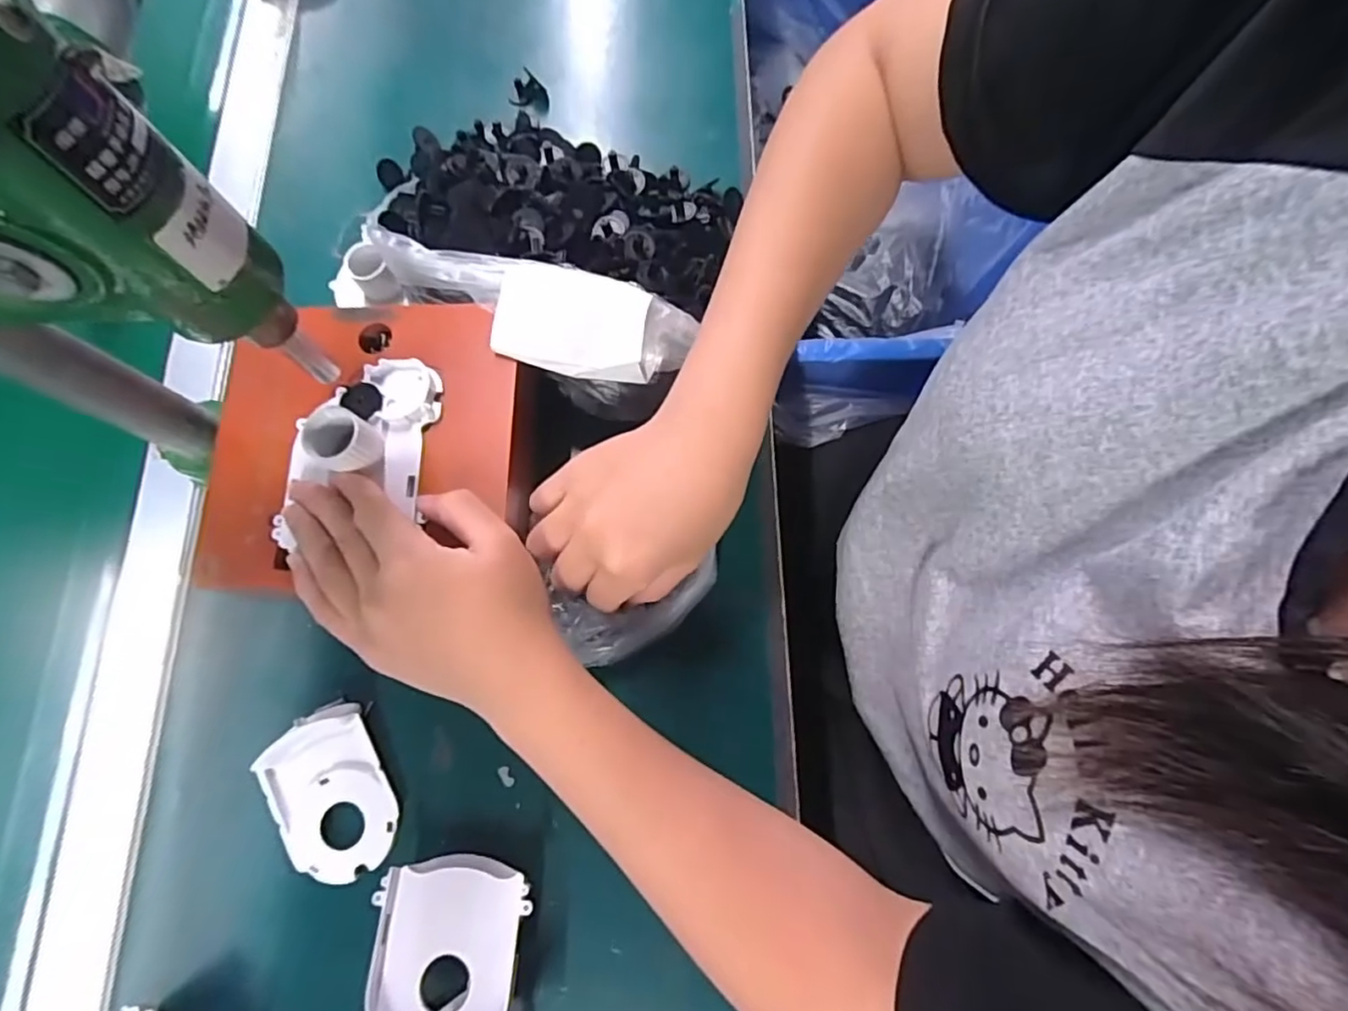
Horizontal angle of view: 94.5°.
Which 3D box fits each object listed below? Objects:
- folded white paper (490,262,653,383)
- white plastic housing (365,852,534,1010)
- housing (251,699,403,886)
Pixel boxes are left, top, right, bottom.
[{"bbox_3d":[-0.052,-0.094,0.323,0.079,0.015,0.052,14,93,3],"label":"folded white paper"},{"bbox_3d":[-0.109,0.213,0.296,0.070,0.032,0.079,11,75,3],"label":"white plastic housing"},{"bbox_3d":[-0.182,0.152,0.329,0.057,0.012,0.085,-26,76,-7],"label":"housing"}]

